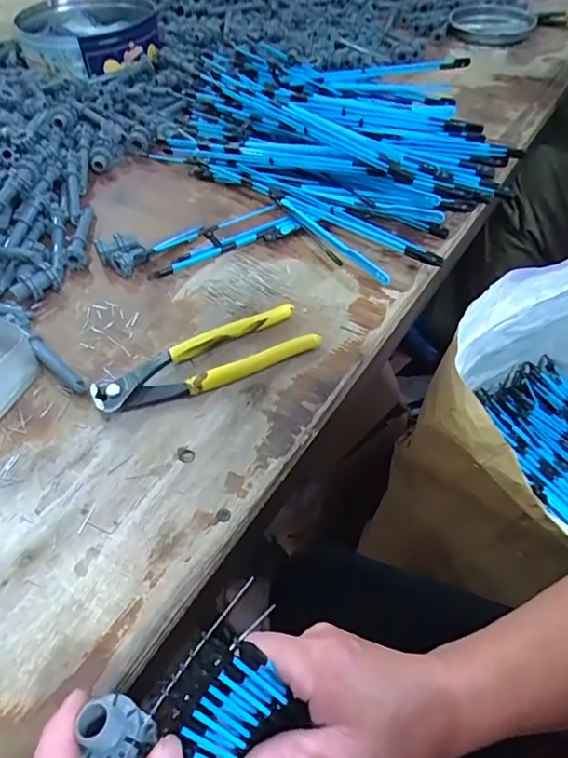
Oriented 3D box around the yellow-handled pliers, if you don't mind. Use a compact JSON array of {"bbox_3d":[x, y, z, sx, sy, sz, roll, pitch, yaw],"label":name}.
[{"bbox_3d":[-0.057,-0.014,0.393,0.161,0.016,0.050,-21,52,-15],"label":"yellow-handled pliers"}]

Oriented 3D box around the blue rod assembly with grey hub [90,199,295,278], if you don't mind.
[{"bbox_3d":[-0.075,-0.126,0.482,0.173,0.018,0.051,-22,52,-16],"label":"blue rod assembly with grey hub"}]

